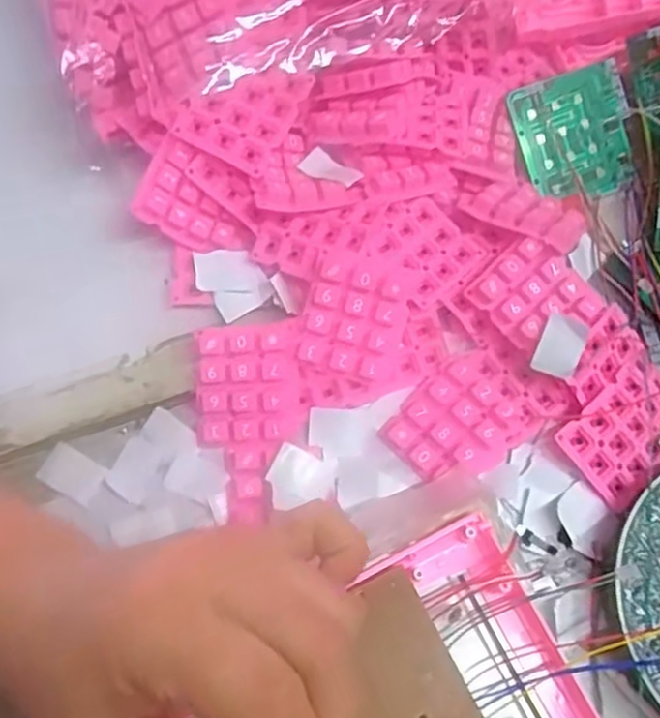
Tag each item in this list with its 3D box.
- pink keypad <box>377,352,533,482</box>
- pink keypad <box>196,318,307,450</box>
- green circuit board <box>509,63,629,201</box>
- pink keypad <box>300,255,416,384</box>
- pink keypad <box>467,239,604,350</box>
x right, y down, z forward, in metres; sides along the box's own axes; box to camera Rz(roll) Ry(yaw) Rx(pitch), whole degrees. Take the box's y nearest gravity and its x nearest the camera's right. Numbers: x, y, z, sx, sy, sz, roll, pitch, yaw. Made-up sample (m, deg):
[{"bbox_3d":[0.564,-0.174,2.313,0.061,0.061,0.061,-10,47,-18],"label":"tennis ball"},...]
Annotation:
[{"bbox_3d":[0.065,0.032,0.334,0.065,0.011,0.051,-37,75,-15],"label":"pink keypad"},{"bbox_3d":[-0.040,0.013,0.331,0.051,0.008,0.056,-8,90,0],"label":"pink keypad"},{"bbox_3d":[0.139,-0.127,0.383,0.070,0.004,0.070,-15,96,-13],"label":"green circuit board"},{"bbox_3d":[0.013,-0.018,0.327,0.048,0.013,0.056,14,97,-2],"label":"pink keypad"},{"bbox_3d":[0.105,-0.032,0.341,0.056,0.009,0.048,43,83,2],"label":"pink keypad"}]

